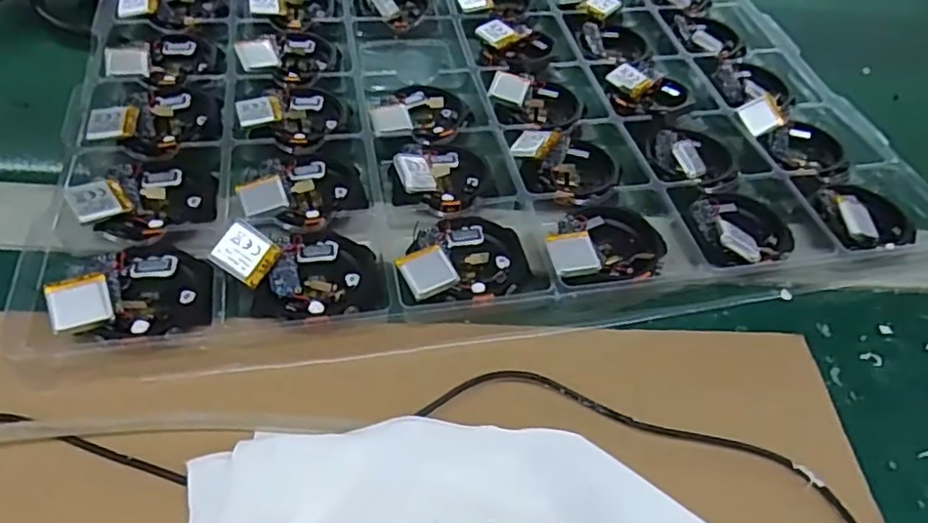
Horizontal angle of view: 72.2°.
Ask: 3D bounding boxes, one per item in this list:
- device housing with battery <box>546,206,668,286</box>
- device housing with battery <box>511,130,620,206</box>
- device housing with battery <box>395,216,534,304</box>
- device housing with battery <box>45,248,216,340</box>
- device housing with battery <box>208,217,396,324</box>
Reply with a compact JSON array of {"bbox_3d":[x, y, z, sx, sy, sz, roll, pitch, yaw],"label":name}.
[{"bbox_3d":[0.068,-0.009,0.305,0.060,0.013,0.048,-9,54,-12],"label":"device housing with battery"},{"bbox_3d":[0.055,-0.051,0.337,0.054,0.012,0.051,3,52,-3],"label":"device housing with battery"},{"bbox_3d":[-0.001,-0.002,0.293,0.058,0.013,0.050,-10,54,-13],"label":"device housing with battery"},{"bbox_3d":[-0.136,0.011,0.264,0.057,0.016,0.046,-13,55,-15],"label":"device housing with battery"},{"bbox_3d":[-0.069,0.003,0.275,0.066,0.024,0.047,-10,54,-13],"label":"device housing with battery"}]

